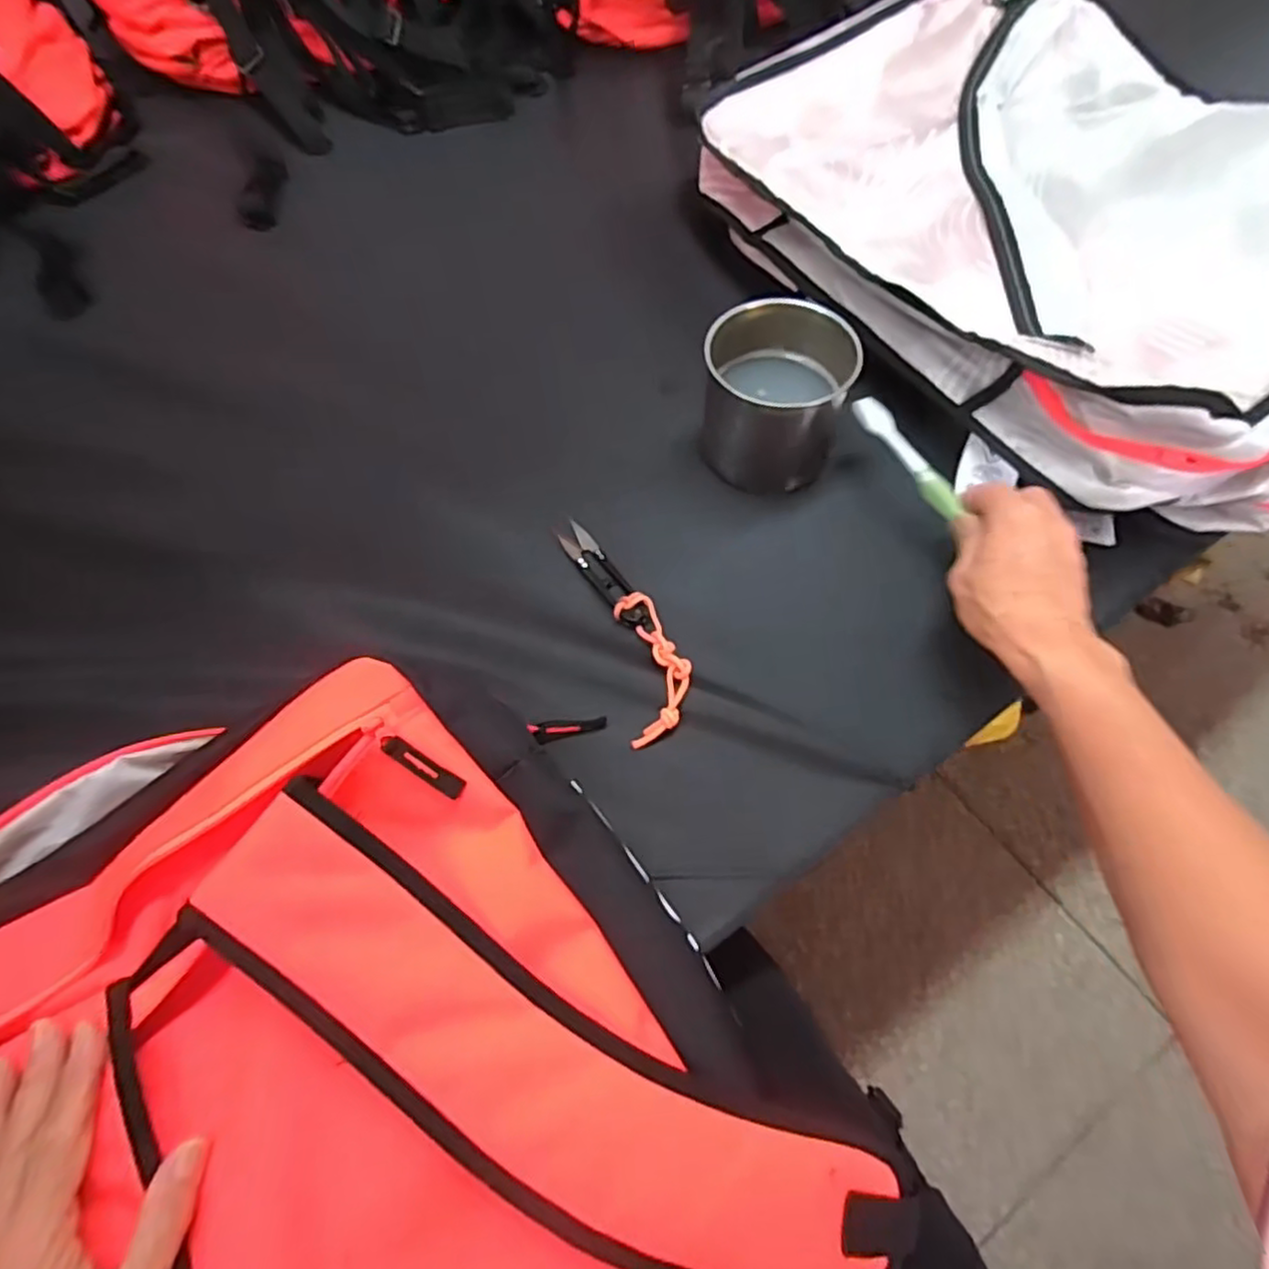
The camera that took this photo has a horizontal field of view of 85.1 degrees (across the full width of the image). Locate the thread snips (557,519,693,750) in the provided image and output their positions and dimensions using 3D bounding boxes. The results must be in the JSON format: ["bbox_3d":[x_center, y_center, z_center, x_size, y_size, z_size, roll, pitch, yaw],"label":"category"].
[{"bbox_3d":[-0.005,-0.012,0.466,0.047,0.018,0.173,-17,64,-8],"label":"thread snips"}]

